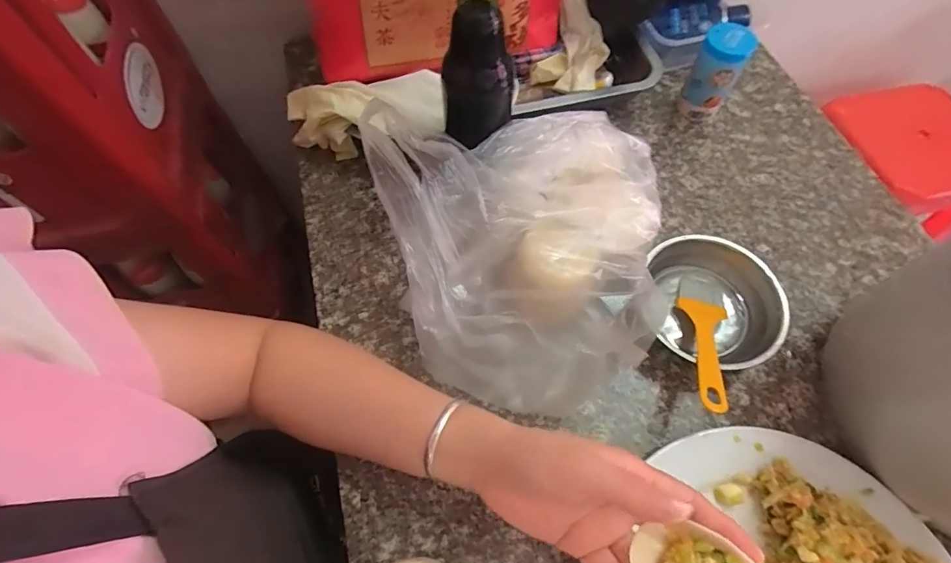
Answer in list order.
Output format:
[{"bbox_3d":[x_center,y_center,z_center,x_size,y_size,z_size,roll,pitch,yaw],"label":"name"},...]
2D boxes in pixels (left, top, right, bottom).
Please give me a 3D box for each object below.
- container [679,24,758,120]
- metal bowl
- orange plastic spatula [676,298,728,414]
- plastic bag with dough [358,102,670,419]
[{"bbox_3d":[0.260,-0.225,0.494,0.046,0.094,0.051,31,67,15],"label":"container"},{"bbox_3d":[0.203,0.021,0.396,0.103,0.046,0.113,0,63,0],"label":"metal bowl"},{"bbox_3d":[0.186,0.057,0.363,0.038,0.008,0.117,15,42,8],"label":"orange plastic spatula"},{"bbox_3d":[0.042,-0.037,0.388,0.225,0.115,0.273,-13,64,-7],"label":"plastic bag with dough"}]

